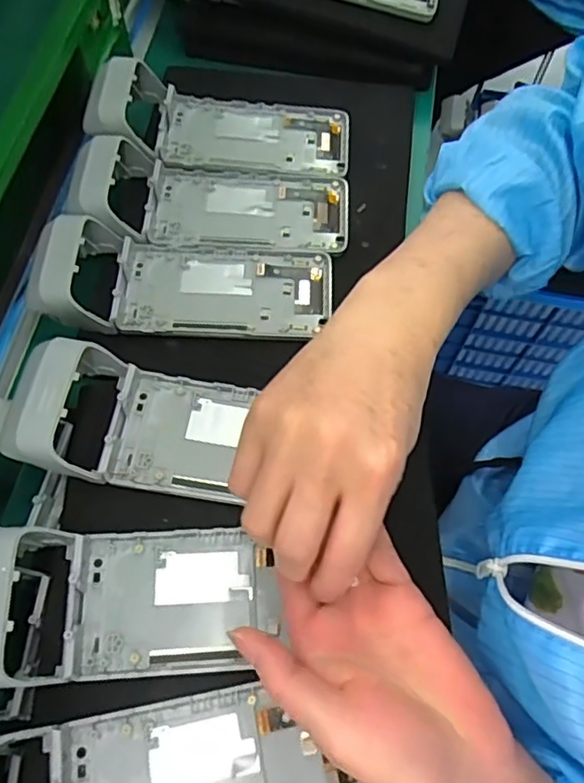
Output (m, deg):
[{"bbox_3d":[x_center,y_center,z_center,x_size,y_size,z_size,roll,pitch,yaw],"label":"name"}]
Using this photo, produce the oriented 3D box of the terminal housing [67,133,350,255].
[{"bbox_3d":[-0.063,-0.166,0.496,0.221,0.052,0.082,1,63,-1],"label":"terminal housing"}]

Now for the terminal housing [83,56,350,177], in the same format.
[{"bbox_3d":[-0.061,-0.237,0.539,0.229,0.049,0.086,6,63,-13],"label":"terminal housing"}]

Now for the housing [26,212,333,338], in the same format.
[{"bbox_3d":[-0.081,-0.090,0.466,0.225,0.051,0.083,0,63,-2],"label":"housing"}]

